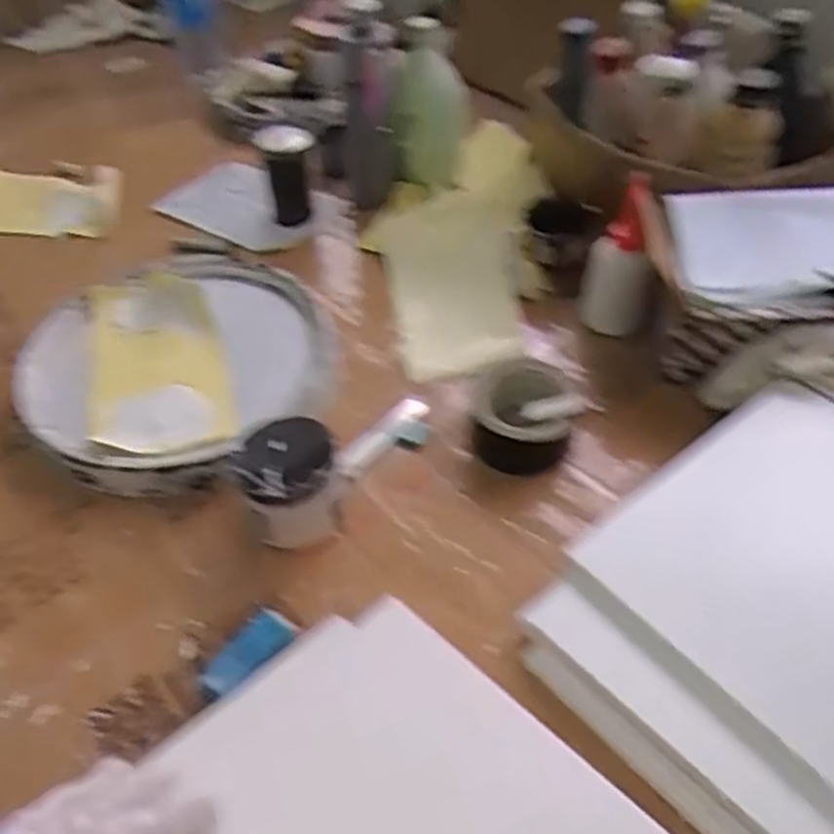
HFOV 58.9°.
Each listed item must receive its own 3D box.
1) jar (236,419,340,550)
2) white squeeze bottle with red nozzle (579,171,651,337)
[{"bbox_3d":[-0.102,0.057,0.606,0.070,0.082,0.071,-1,47,1],"label":"jar"},{"bbox_3d":[0.197,-0.147,0.721,0.048,0.153,0.049,-7,47,-4],"label":"white squeeze bottle with red nozzle"}]

